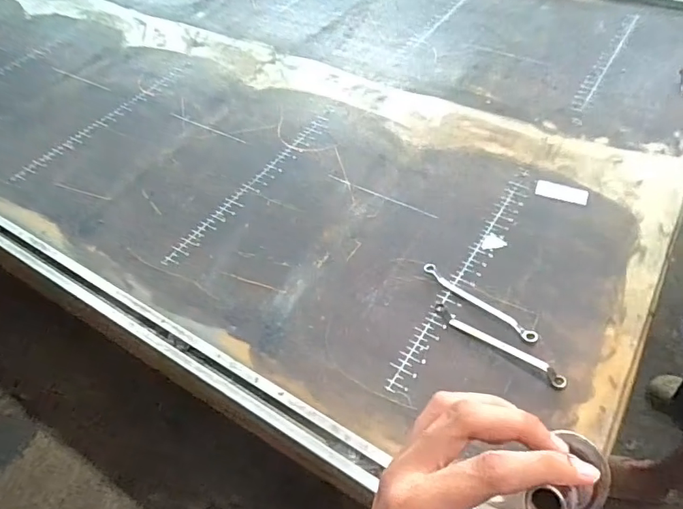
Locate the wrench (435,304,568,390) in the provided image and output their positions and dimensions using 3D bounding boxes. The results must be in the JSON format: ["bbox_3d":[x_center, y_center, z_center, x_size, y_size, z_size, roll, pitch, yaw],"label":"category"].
[{"bbox_3d":[0.234,0.131,0.757,0.213,0.020,0.022,31,58,23],"label":"wrench"}]

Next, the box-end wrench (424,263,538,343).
[{"bbox_3d":[0.219,0.077,0.812,0.206,0.014,0.020,37,61,27],"label":"box-end wrench"}]

